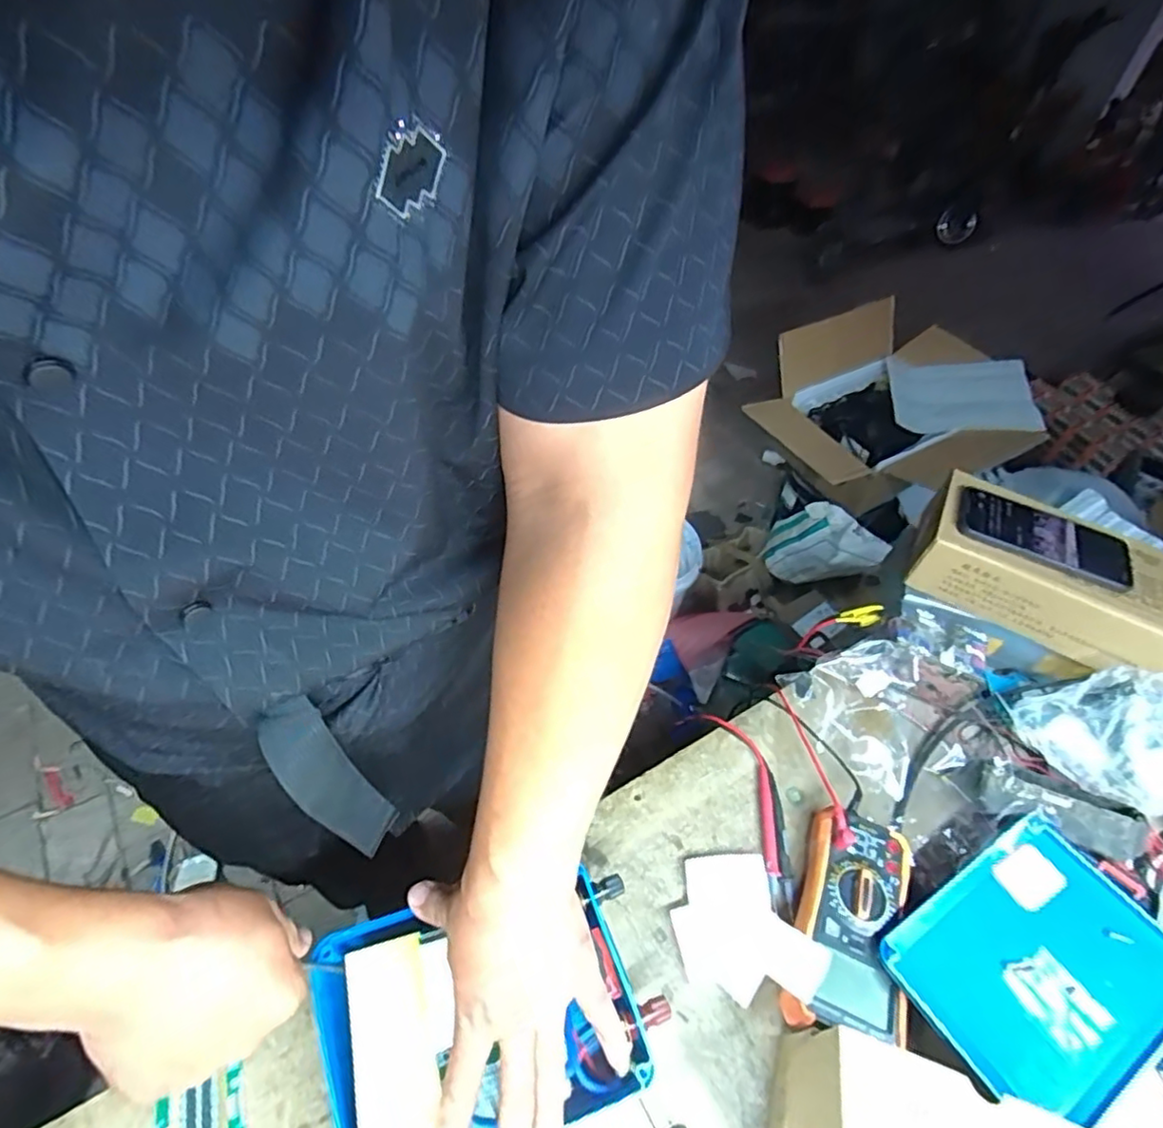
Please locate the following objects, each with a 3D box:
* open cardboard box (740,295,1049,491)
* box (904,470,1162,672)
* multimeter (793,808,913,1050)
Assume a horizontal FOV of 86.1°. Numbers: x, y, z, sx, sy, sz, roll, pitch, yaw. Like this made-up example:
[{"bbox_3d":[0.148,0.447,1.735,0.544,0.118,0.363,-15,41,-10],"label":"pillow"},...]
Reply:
[{"bbox_3d":[0.732,-0.370,1.458,0.600,0.235,0.507,-15,53,-19],"label":"open cardboard box"},{"bbox_3d":[0.496,0.010,0.658,0.256,0.078,0.138,31,53,19],"label":"box"},{"bbox_3d":[0.223,0.295,0.519,0.083,0.047,0.169,21,50,11],"label":"multimeter"}]

